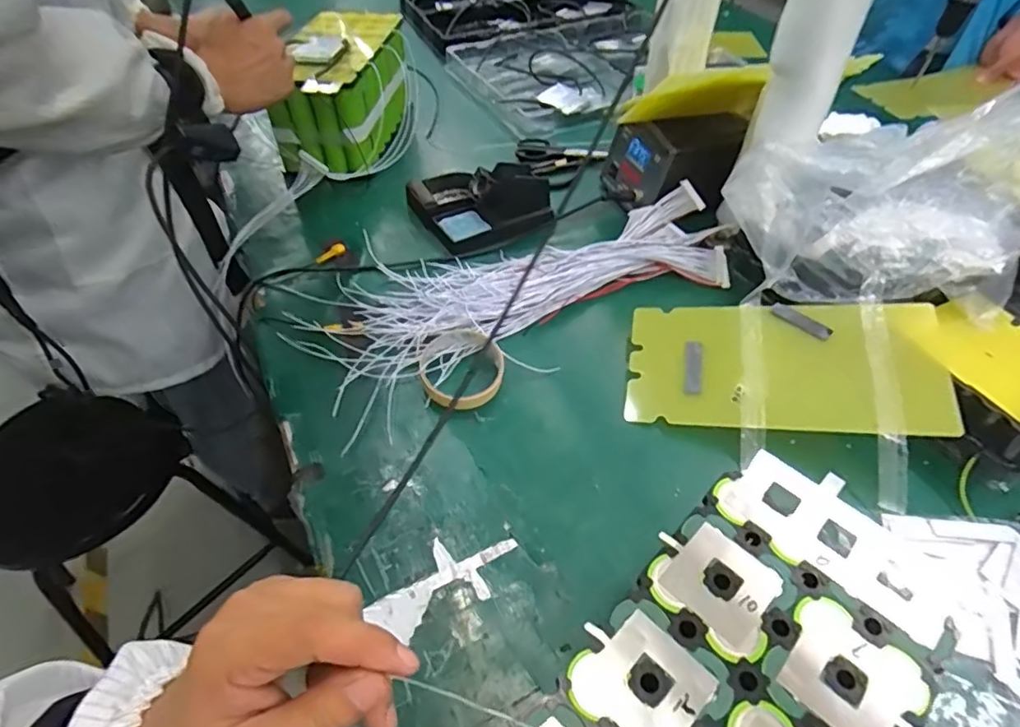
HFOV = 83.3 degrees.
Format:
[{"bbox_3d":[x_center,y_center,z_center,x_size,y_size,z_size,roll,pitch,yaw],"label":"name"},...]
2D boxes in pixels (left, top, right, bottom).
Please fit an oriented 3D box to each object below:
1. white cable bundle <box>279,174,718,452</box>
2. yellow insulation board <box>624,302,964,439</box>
[{"bbox_3d":[0.016,-0.098,0.657,0.481,0.032,0.226,-20,52,-16],"label":"white cable bundle"},{"bbox_3d":[0.254,0.000,0.545,0.268,0.010,0.137,1,59,20],"label":"yellow insulation board"}]

